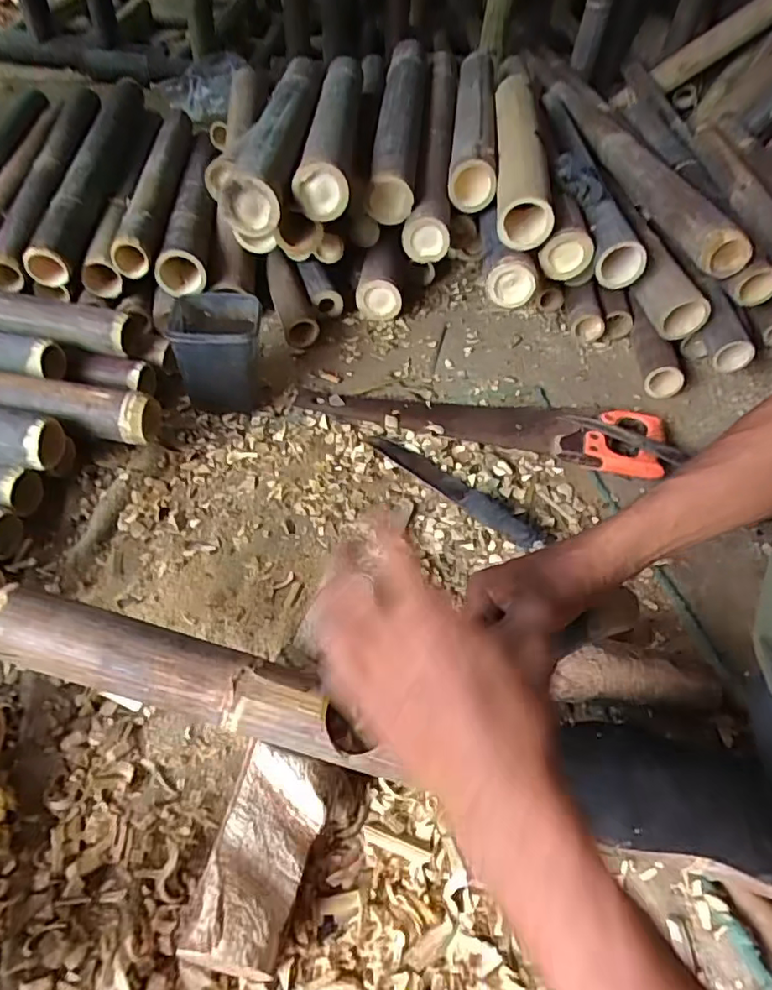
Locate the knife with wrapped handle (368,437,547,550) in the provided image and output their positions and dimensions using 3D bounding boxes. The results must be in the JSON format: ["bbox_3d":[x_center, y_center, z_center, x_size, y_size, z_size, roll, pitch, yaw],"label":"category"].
[{"bbox_3d":[0.084,-0.013,0.736,0.255,0.022,0.045,34,54,21],"label":"knife with wrapped handle"}]

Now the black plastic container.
[{"bbox_3d":[-0.226,-0.192,0.790,0.111,0.125,0.115,0,50,-6],"label":"black plastic container"}]

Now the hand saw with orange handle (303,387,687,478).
[{"bbox_3d":[0.135,-0.117,0.829,0.506,0.034,0.115,13,49,5],"label":"hand saw with orange handle"}]

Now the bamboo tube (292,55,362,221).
[{"bbox_3d":[-0.090,-0.641,1.002,0.088,0.079,0.610,3,49,-4],"label":"bamboo tube"}]

